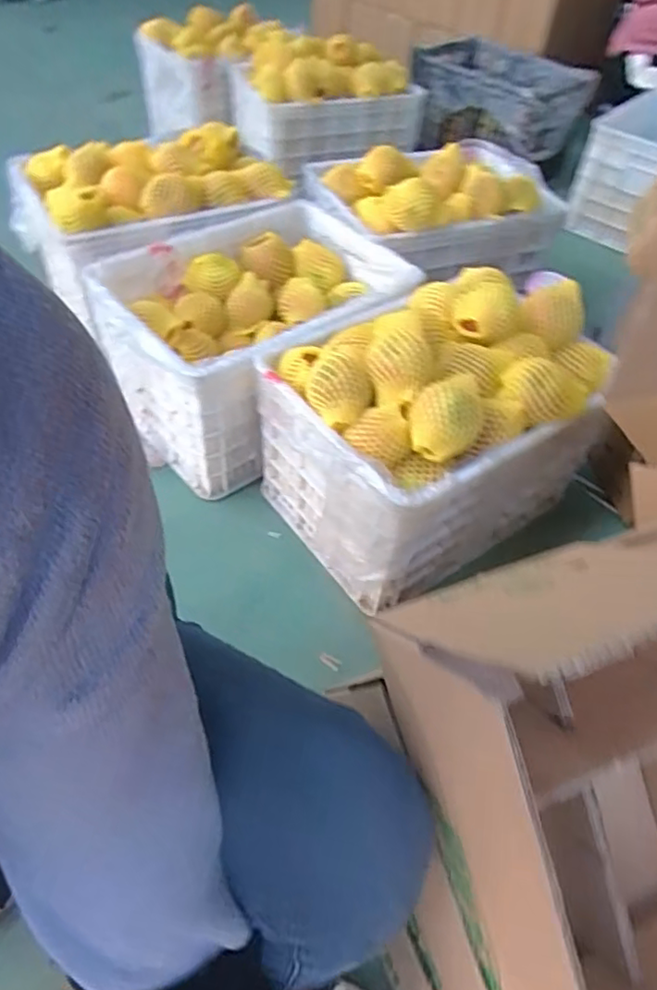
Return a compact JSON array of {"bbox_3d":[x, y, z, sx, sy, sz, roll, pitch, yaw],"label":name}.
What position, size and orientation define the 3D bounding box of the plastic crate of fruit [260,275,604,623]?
[{"bbox_3d":[0.158,-0.120,0.952,0.479,0.343,0.352,-28,58,-26],"label":"plastic crate of fruit"}]

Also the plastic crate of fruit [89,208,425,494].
[{"bbox_3d":[-0.127,-0.308,1.114,0.484,0.268,0.412,-34,60,-29],"label":"plastic crate of fruit"}]

